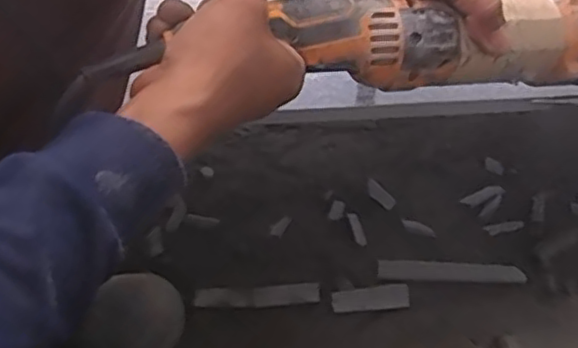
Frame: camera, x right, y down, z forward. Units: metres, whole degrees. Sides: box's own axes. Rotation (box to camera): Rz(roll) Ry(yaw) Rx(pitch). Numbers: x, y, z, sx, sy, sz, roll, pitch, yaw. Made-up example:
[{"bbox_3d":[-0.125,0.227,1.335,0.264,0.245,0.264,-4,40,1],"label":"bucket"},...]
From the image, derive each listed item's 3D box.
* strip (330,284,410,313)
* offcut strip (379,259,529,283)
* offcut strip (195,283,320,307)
[{"bbox_3d":[0.081,0.126,0.653,0.078,0.004,0.024,-8,54,-4],"label":"strip"},{"bbox_3d":[0.166,0.099,0.675,0.148,0.007,0.020,1,53,2],"label":"offcut strip"},{"bbox_3d":[-0.034,0.124,0.666,0.127,0.004,0.022,-3,51,7],"label":"offcut strip"}]

